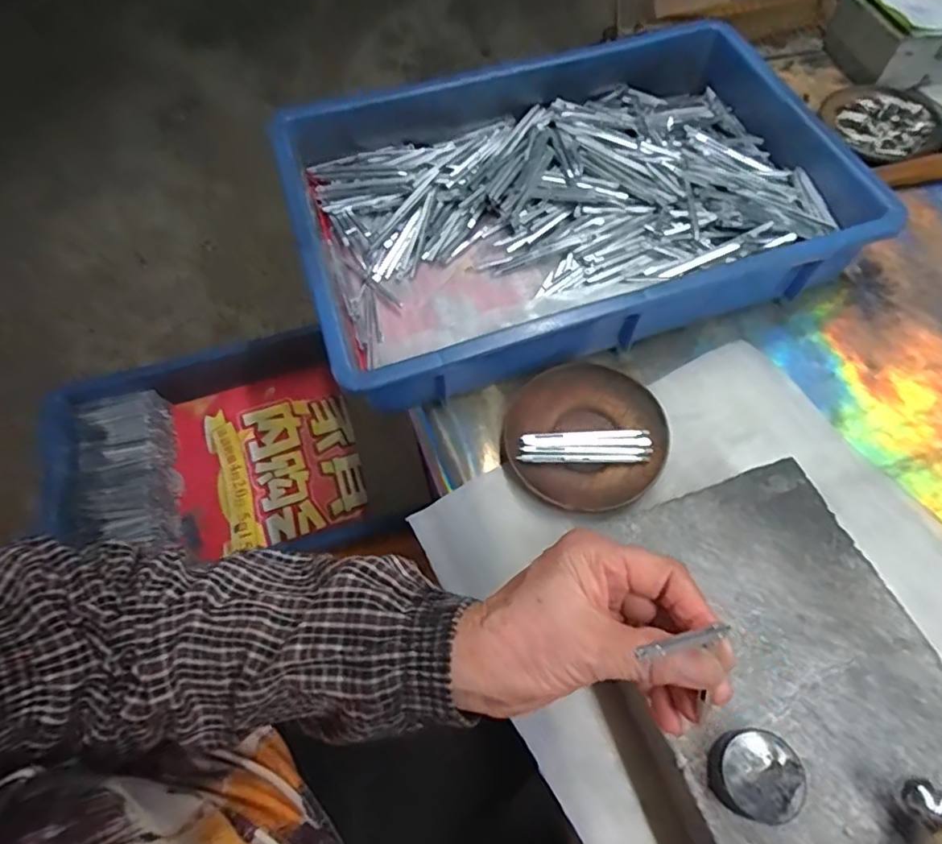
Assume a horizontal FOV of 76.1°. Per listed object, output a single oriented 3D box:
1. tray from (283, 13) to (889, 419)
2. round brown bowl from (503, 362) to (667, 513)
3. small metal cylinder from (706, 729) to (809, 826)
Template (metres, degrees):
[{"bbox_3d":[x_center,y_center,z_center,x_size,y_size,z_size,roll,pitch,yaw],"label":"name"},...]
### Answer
[{"bbox_3d":[0.075,-0.180,0.496,0.411,0.073,0.268,-17,63,-7],"label":"tray"},{"bbox_3d":[0.082,0.008,0.432,0.109,0.018,0.107,-1,62,2],"label":"round brown bowl"},{"bbox_3d":[0.134,0.168,0.286,0.038,0.023,0.037,18,64,12],"label":"small metal cylinder"}]

